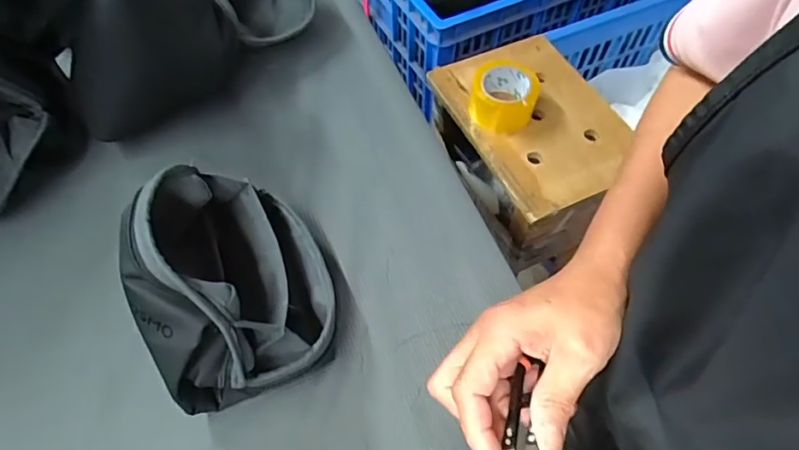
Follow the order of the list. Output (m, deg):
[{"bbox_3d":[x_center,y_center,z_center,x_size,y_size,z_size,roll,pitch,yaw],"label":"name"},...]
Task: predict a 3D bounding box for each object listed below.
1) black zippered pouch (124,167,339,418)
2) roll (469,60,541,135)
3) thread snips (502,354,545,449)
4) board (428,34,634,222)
[{"bbox_3d":[-0.119,0.034,0.375,0.123,0.150,0.157,-18,61,-10],"label":"black zippered pouch"},{"bbox_3d":[0.168,-0.206,0.827,0.103,0.073,0.096,0,58,0],"label":"roll"},{"bbox_3d":[0.061,0.105,0.261,0.016,0.018,0.086,9,28,9],"label":"thread snips"},{"bbox_3d":[0.228,-0.180,0.842,0.236,0.036,0.332,-22,58,-11],"label":"board"}]

